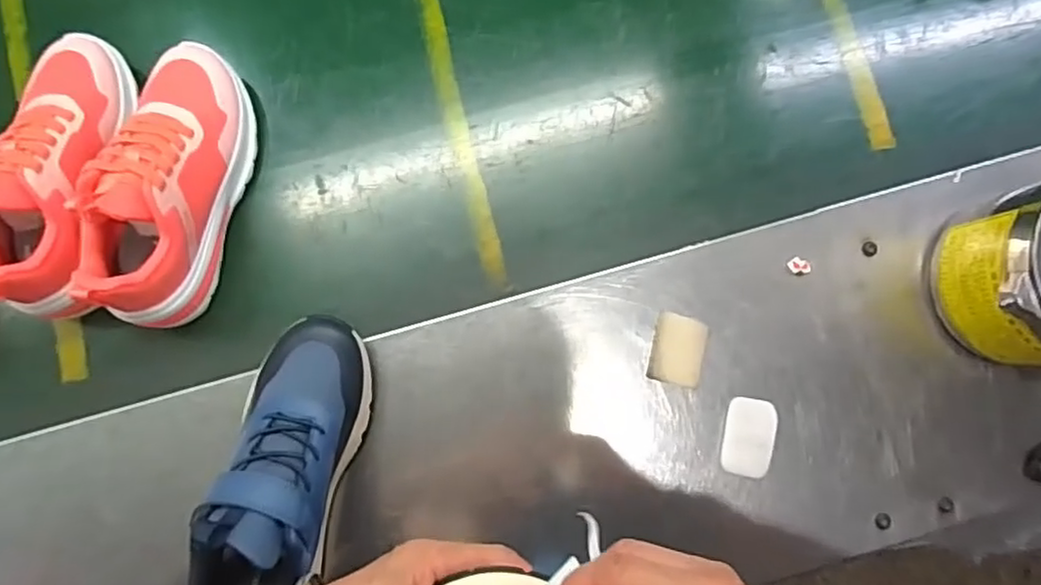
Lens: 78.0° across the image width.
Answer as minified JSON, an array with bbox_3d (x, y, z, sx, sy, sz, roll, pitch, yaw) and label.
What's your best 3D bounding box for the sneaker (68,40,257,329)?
[{"bbox_3d":[-0.268,-0.086,0.491,0.078,0.098,0.221,14,84,0],"label":"sneaker"}]

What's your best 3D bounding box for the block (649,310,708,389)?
[{"bbox_3d":[0.126,0.046,0.509,0.042,0.014,0.054,13,84,-1],"label":"block"}]

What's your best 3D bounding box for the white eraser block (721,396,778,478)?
[{"bbox_3d":[0.180,0.114,0.504,0.037,0.009,0.060,9,84,-1],"label":"white eraser block"}]

